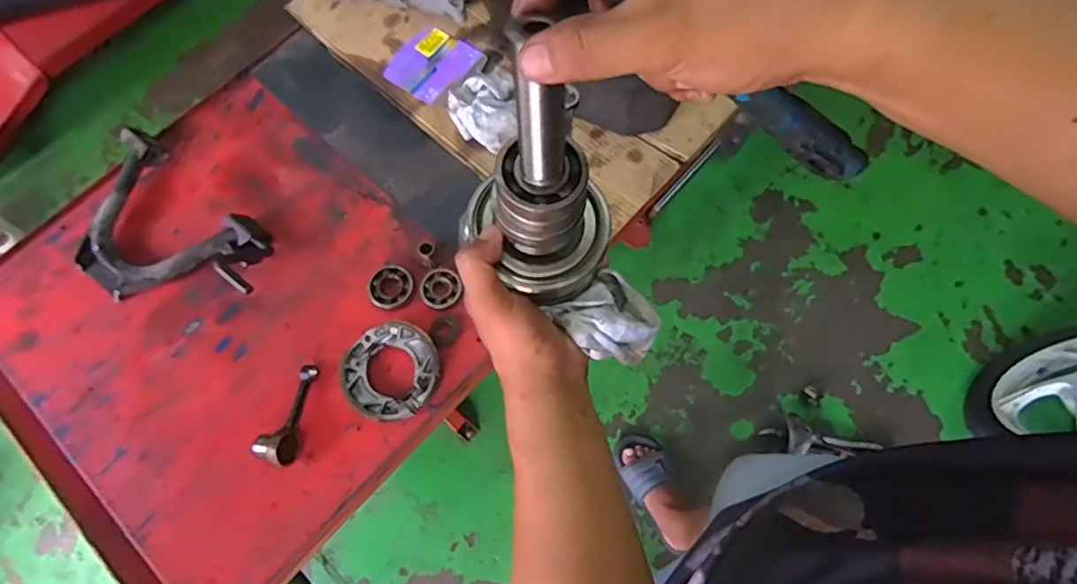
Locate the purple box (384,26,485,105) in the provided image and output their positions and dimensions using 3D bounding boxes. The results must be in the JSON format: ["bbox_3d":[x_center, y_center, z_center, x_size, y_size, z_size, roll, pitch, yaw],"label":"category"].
[{"bbox_3d":[-0.160,-0.344,0.876,0.109,0.019,0.118,34,75,11],"label":"purple box"}]

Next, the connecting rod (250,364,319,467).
[{"bbox_3d":[-0.306,0.148,0.712,0.051,0.027,0.123,12,60,4],"label":"connecting rod"}]

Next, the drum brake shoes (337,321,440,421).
[{"bbox_3d":[-0.184,0.097,0.722,0.114,0.018,0.118,29,74,10],"label":"drum brake shoes"}]

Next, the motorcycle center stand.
[{"bbox_3d":[-0.504,-0.070,0.769,0.293,0.074,0.193,36,76,12],"label":"motorcycle center stand"}]

